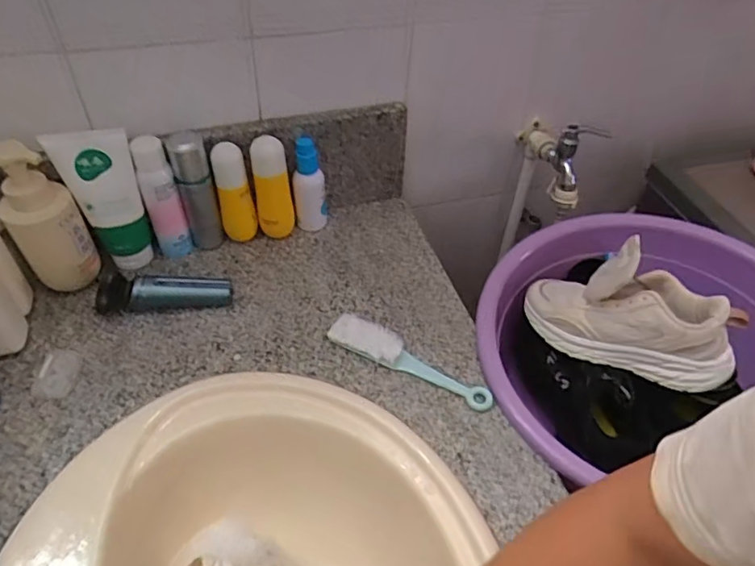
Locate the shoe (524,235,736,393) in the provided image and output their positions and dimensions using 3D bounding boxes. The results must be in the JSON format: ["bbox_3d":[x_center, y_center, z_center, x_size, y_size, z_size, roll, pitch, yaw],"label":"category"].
[{"bbox_3d":[0.310,0.034,0.676,0.237,0.119,0.102,24,50,17],"label":"shoe"}]

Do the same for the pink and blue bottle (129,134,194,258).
[{"bbox_3d":[-0.275,-0.108,0.709,0.045,0.156,0.036,-15,50,-17],"label":"pink and blue bottle"}]

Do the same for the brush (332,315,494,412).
[{"bbox_3d":[0.040,0.084,0.647,0.203,0.028,0.044,23,50,16],"label":"brush"}]

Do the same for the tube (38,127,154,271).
[{"bbox_3d":[-0.331,-0.098,0.682,0.080,0.189,0.039,-17,51,-19],"label":"tube"}]

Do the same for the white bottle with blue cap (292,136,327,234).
[{"bbox_3d":[-0.094,-0.136,0.770,0.046,0.134,0.046,-1,48,-5],"label":"white bottle with blue cap"}]

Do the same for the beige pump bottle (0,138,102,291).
[{"bbox_3d":[-0.388,-0.070,0.649,0.077,0.188,0.058,-30,56,-27],"label":"beige pump bottle"}]

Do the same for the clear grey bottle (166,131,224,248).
[{"bbox_3d":[-0.236,-0.118,0.725,0.044,0.167,0.045,-17,51,-19],"label":"clear grey bottle"}]

